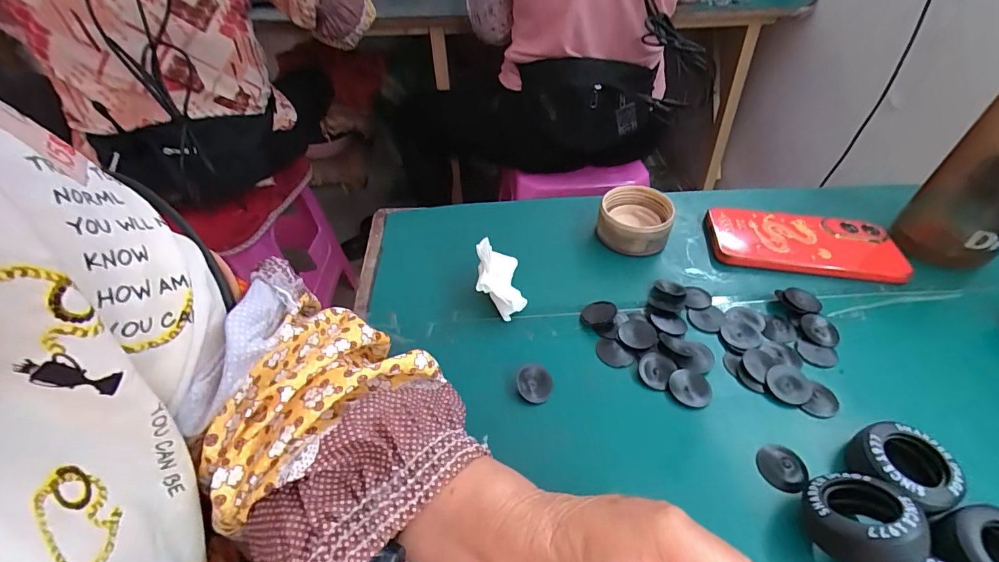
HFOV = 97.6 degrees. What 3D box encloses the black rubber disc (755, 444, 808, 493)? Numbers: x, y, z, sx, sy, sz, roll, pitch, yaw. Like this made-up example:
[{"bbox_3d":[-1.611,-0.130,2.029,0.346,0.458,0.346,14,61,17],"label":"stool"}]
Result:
[{"bbox_3d":[0.175,0.113,0.269,0.027,0.006,0.026,0,46,0],"label":"black rubber disc"}]

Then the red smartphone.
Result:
[{"bbox_3d":[0.285,-0.034,0.412,0.166,0.013,0.074,6,46,6],"label":"red smartphone"}]

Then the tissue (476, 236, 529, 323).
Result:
[{"bbox_3d":[0.001,-0.001,0.360,0.038,0.036,0.057,-1,46,-1],"label":"tissue"}]

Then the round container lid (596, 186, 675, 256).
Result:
[{"bbox_3d":[0.130,-0.058,0.422,0.065,0.040,0.062,0,46,0],"label":"round container lid"}]

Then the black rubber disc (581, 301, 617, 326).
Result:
[{"bbox_3d":[0.081,0.026,0.353,0.027,0.004,0.027,-18,34,12],"label":"black rubber disc"}]

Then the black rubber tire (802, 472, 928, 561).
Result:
[{"bbox_3d":[0.189,0.125,0.228,0.045,0.025,0.048,-26,15,-39],"label":"black rubber tire"}]

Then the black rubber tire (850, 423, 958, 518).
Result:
[{"bbox_3d":[0.235,0.110,0.258,0.046,0.026,0.048,0,46,0],"label":"black rubber tire"}]

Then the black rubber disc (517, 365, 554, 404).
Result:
[{"bbox_3d":[0.025,0.071,0.306,0.024,0.005,0.024,0,46,0],"label":"black rubber disc"}]

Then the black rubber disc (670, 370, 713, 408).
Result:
[{"bbox_3d":[0.134,0.074,0.307,0.027,0.004,0.025,0,46,0],"label":"black rubber disc"}]

